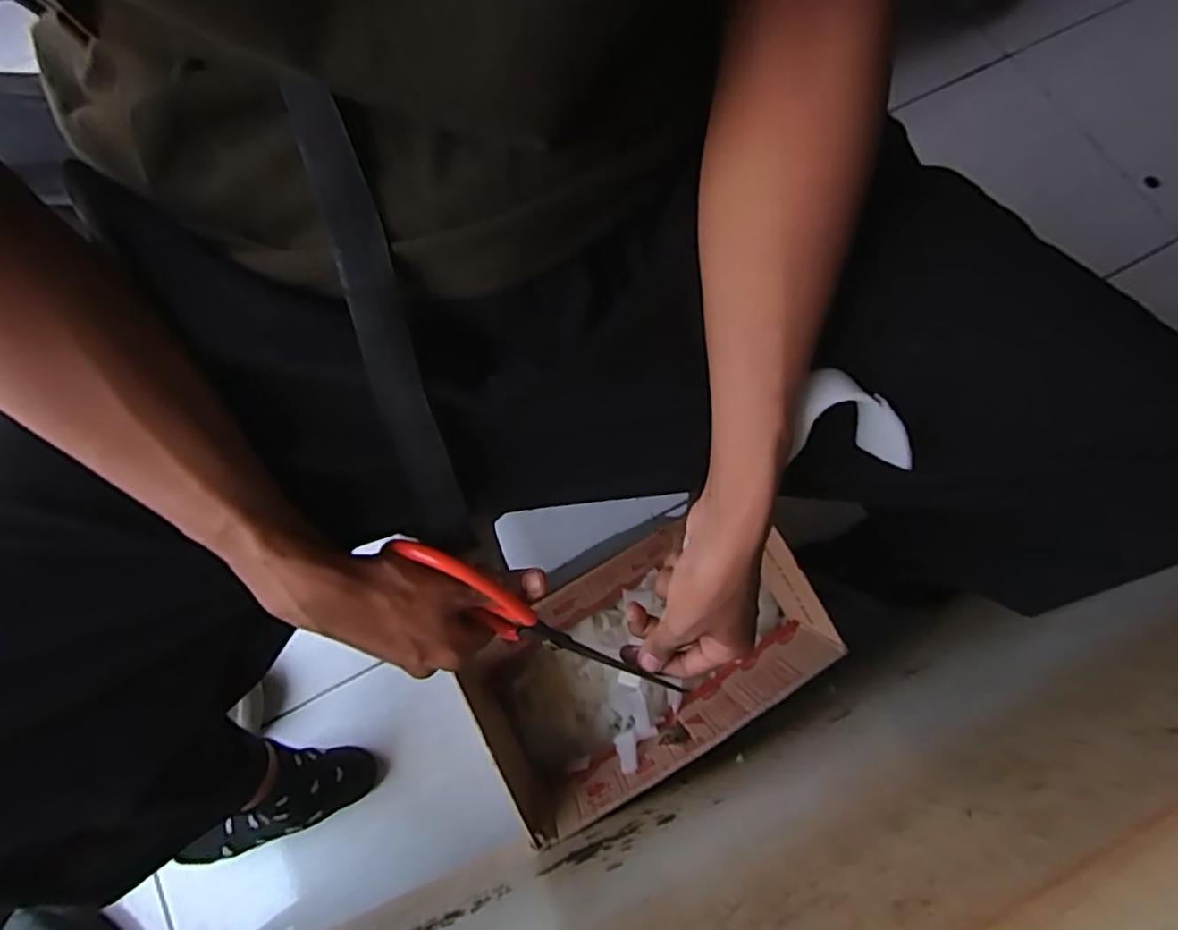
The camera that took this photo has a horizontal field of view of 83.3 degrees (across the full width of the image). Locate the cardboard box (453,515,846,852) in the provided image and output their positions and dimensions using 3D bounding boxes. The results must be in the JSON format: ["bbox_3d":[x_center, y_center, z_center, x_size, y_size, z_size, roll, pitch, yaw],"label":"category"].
[{"bbox_3d":[0.051,0.181,0.621,0.299,0.116,0.169,-30,74,-8],"label":"cardboard box"}]

